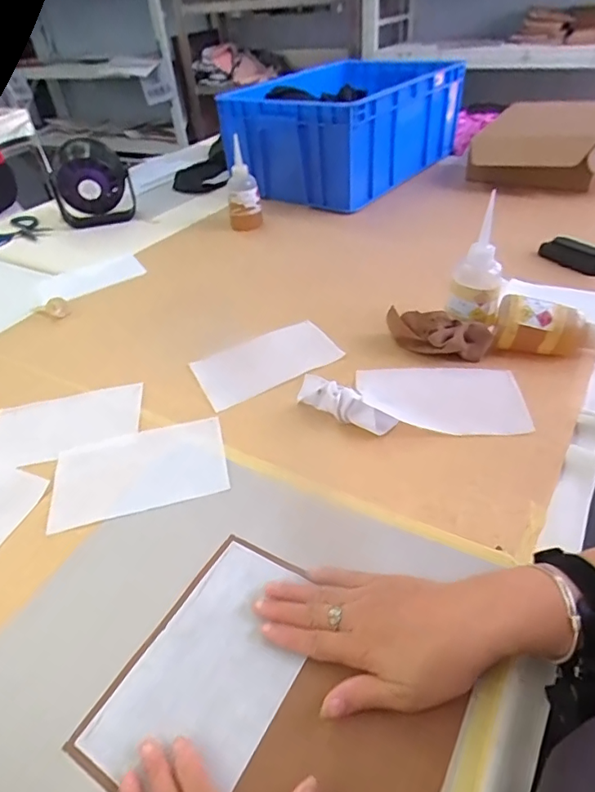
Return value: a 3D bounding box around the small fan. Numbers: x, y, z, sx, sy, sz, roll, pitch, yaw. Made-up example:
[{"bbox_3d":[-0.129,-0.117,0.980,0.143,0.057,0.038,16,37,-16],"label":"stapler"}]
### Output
[{"bbox_3d":[-0.415,-0.423,1.006,0.152,0.153,0.082,-18,42,-15],"label":"small fan"}]

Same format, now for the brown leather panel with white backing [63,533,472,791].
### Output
[{"bbox_3d":[-0.014,0.209,0.346,0.225,0.008,0.177,15,46,29],"label":"brown leather panel with white backing"}]

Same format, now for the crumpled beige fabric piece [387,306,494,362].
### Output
[{"bbox_3d":[0.174,-0.079,0.620,0.126,0.041,0.064,19,46,26],"label":"crumpled beige fabric piece"}]

